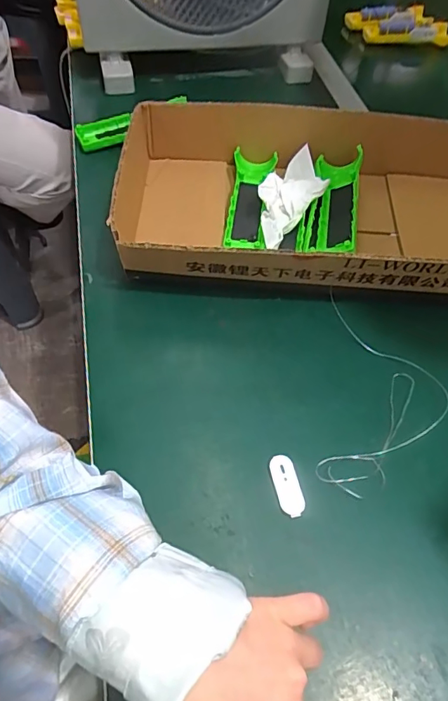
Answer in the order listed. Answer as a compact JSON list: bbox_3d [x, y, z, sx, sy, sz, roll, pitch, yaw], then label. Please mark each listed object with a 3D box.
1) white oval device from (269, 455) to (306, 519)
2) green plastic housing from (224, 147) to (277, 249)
[{"bbox_3d":[0.052,0.109,0.390,0.021,0.004,0.050,-8,55,-10],"label":"white oval device"},{"bbox_3d":[0.031,-0.176,0.558,0.051,0.027,0.146,7,54,0],"label":"green plastic housing"}]

